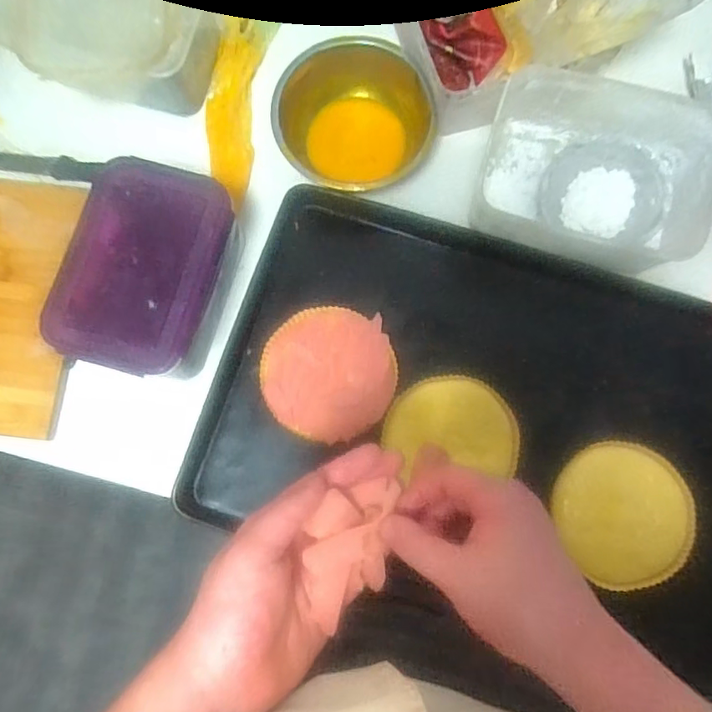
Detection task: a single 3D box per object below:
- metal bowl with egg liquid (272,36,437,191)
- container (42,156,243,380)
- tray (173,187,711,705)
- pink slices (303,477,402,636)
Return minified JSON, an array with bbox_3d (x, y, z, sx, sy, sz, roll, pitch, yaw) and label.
[{"bbox_3d":[0.000,-0.277,0.660,0.190,0.107,0.164,19,81,4],"label":"metal bowl with egg liquid"},{"bbox_3d":[-0.222,-0.086,0.600,0.150,0.098,0.212,17,81,3],"label":"container"},{"bbox_3d":[0.152,0.062,0.632,0.607,0.058,0.414,18,81,3],"label":"tray"},{"bbox_3d":[-0.004,0.124,0.365,0.052,0.032,0.084,10,81,2],"label":"pink slices"}]

